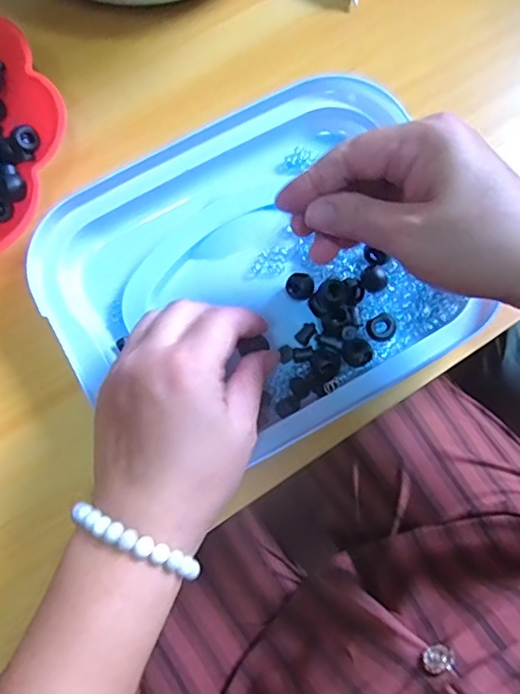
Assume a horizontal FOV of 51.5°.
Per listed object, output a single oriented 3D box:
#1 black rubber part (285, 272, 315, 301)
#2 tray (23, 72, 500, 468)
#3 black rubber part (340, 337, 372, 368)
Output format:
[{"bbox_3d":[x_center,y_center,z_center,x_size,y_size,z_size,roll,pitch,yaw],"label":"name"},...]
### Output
[{"bbox_3d":[0.026,-0.038,0.342,0.018,0.011,0.018,0,77,2],"label":"black rubber part"},{"bbox_3d":[-0.001,-0.050,0.344,0.253,0.031,0.208,-29,78,-5],"label":"tray"},{"bbox_3d":[0.059,0.003,0.330,0.018,0.008,0.018,0,77,2],"label":"black rubber part"}]

